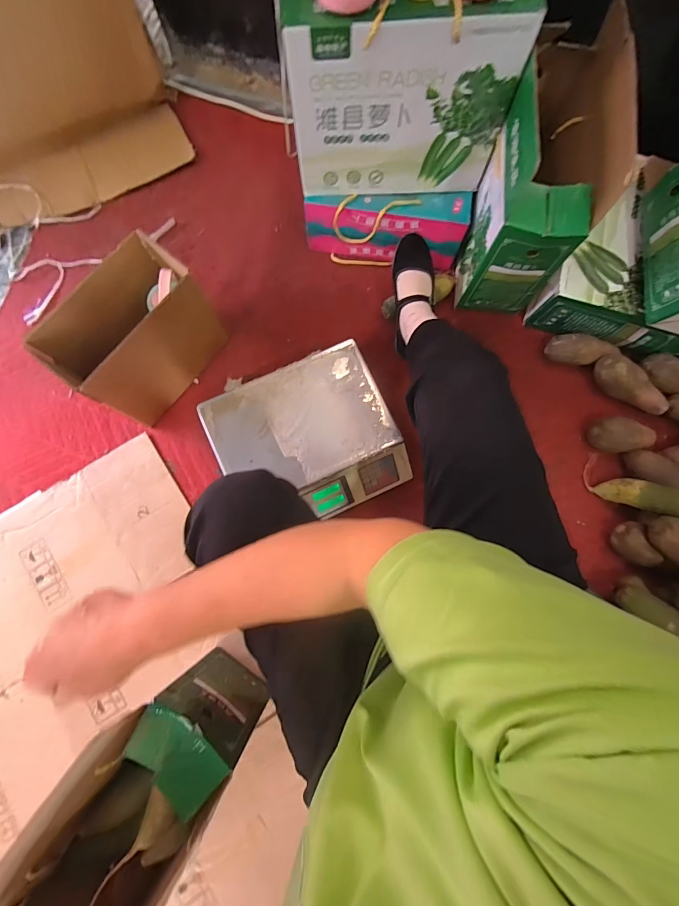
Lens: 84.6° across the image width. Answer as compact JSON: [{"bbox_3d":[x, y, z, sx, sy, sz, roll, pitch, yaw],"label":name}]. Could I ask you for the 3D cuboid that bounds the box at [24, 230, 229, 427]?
[{"bbox_3d":[-0.379,-0.216,0.721,0.146,0.226,0.279,38,84,8],"label":"box"}]

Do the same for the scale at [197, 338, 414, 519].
[{"bbox_3d":[-0.067,-0.040,0.744,0.327,0.099,0.268,-24,81,-2],"label":"scale"}]

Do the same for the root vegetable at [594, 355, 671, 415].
[{"bbox_3d":[0.617,-0.142,0.789,0.162,0.056,0.066,35,83,-8],"label":"root vegetable"}]

